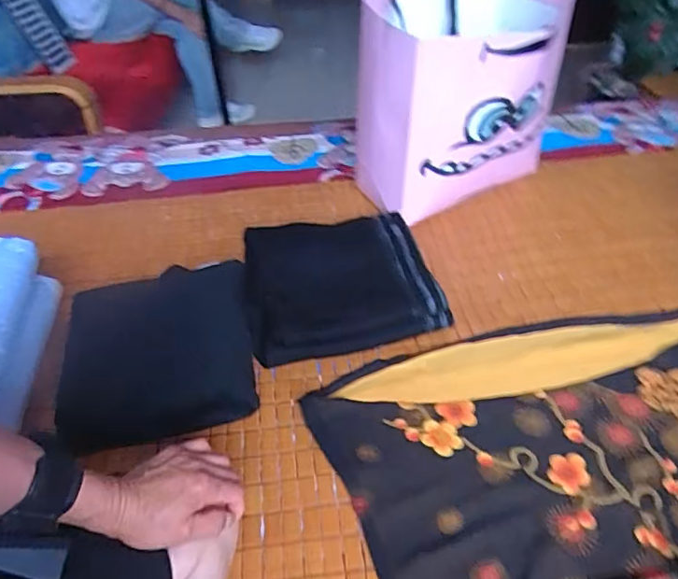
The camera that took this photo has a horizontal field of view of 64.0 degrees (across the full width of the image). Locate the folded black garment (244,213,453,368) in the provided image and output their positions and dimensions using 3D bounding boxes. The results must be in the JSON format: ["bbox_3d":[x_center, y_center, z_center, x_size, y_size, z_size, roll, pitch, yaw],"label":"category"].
[{"bbox_3d":[-0.006,-0.018,0.816,0.263,0.059,0.252,-9,43,-8],"label":"folded black garment"}]

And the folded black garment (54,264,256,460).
[{"bbox_3d":[-0.240,0.074,0.735,0.234,0.053,0.286,-11,44,-10],"label":"folded black garment"}]

